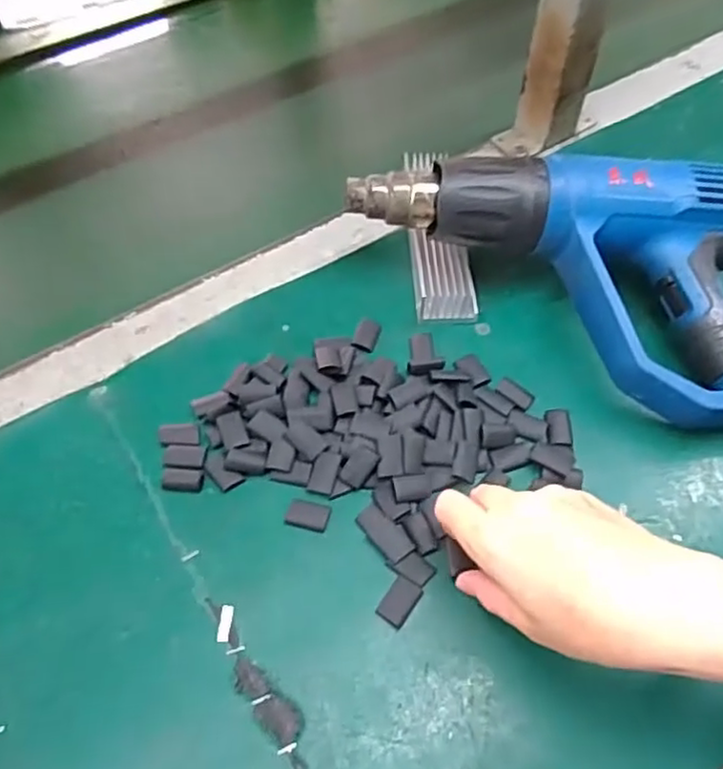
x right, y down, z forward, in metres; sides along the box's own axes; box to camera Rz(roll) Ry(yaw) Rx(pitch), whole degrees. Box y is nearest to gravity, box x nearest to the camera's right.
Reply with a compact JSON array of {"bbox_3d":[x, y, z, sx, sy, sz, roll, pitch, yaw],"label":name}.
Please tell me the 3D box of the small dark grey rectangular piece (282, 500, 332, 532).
[{"bbox_3d":[-0.032,0.076,0.390,0.026,0.004,0.017,11,56,8],"label":"small dark grey rectangular piece"}]

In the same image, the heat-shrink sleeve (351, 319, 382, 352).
[{"bbox_3d":[0.004,-0.036,0.465,0.016,0.004,0.028,14,57,10],"label":"heat-shrink sleeve"}]

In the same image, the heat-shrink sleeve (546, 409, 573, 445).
[{"bbox_3d":[0.126,0.026,0.420,0.016,0.004,0.025,3,56,3],"label":"heat-shrink sleeve"}]

